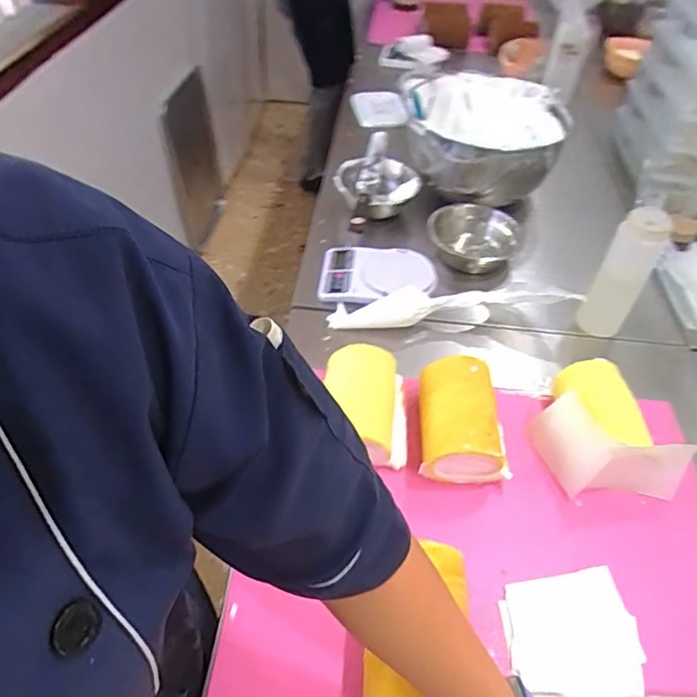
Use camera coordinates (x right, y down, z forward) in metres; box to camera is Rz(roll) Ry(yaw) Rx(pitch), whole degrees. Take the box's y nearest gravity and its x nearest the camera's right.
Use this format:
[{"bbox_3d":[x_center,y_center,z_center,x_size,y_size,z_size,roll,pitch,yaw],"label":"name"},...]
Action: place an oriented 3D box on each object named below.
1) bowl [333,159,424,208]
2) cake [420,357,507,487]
[{"bbox_3d":[0.056,-0.337,1.136,0.157,0.077,0.157,2,48,-2],"label":"bowl"},{"bbox_3d":[0.150,0.096,0.739,0.102,0.090,0.151,3,48,-1],"label":"cake"}]

